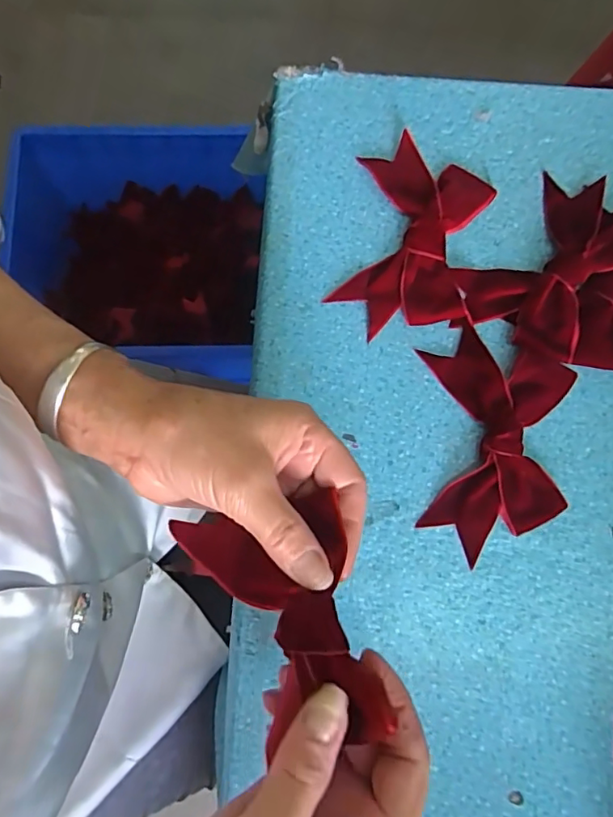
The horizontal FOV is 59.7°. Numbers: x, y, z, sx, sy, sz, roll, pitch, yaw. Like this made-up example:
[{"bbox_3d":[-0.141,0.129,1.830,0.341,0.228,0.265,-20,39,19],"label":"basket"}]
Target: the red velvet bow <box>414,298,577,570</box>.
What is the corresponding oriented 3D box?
[{"bbox_3d":[0.122,0.018,0.340,0.089,0.016,0.143,3,79,0],"label":"red velvet bow"}]

